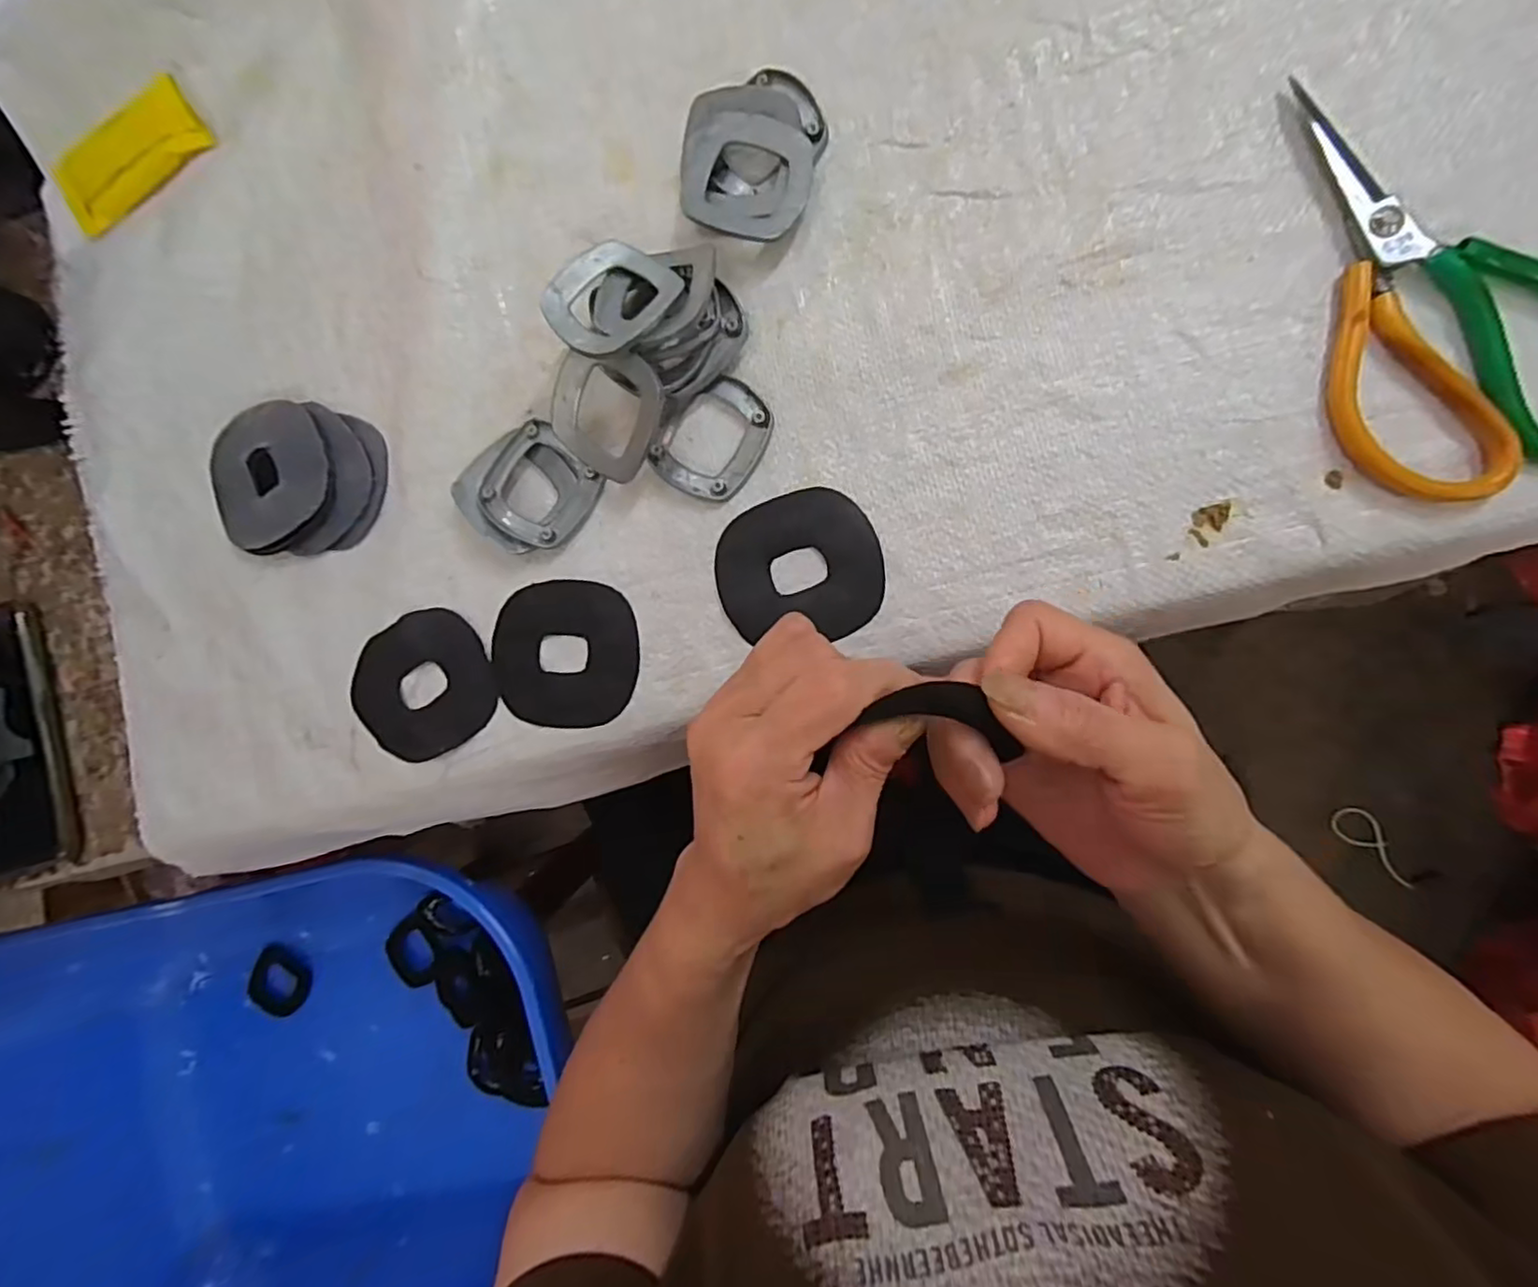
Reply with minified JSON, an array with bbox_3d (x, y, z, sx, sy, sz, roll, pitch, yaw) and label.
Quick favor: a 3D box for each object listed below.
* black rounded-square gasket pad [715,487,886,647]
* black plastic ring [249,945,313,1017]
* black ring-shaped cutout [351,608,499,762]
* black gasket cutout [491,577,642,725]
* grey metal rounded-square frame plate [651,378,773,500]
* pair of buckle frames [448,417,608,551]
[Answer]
[{"bbox_3d":[0.014,-0.039,0.329,0.080,0.004,0.073,-11,88,9],"label":"black rounded-square gasket pad"},{"bbox_3d":[-0.492,0.339,0.661,0.068,0.019,0.068,0,90,10],"label":"black plastic ring"},{"bbox_3d":[-0.189,0.023,0.360,0.080,0.005,0.074,0,90,10],"label":"black ring-shaped cutout"},{"bbox_3d":[-0.109,0.005,0.349,0.080,0.004,0.076,-1,89,10],"label":"black gasket cutout"},{"bbox_3d":[-0.030,-0.106,0.336,0.056,0.006,0.060,26,94,9],"label":"grey metal rounded-square frame plate"},{"bbox_3d":[-0.131,-0.084,0.349,0.072,0.014,0.063,41,96,8],"label":"pair of buckle frames"}]

